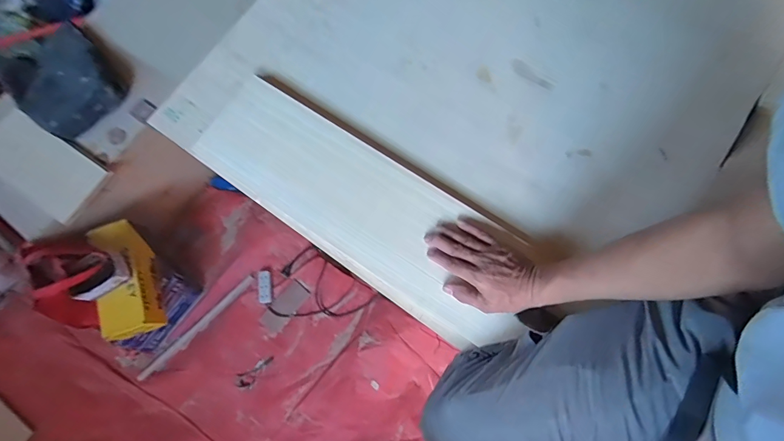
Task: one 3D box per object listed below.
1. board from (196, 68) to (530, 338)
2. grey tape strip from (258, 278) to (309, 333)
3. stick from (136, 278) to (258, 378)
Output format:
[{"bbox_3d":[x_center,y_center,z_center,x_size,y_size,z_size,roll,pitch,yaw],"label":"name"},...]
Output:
[{"bbox_3d":[-0.049,-0.037,0.695,0.616,0.028,0.208,36,79,12],"label":"board"},{"bbox_3d":[-0.382,0.308,1.465,0.084,0.010,0.187,37,80,12],"label":"grey tape strip"},{"bbox_3d":[-0.689,0.375,1.451,0.494,0.019,0.031,-42,81,-10],"label":"stick"}]

